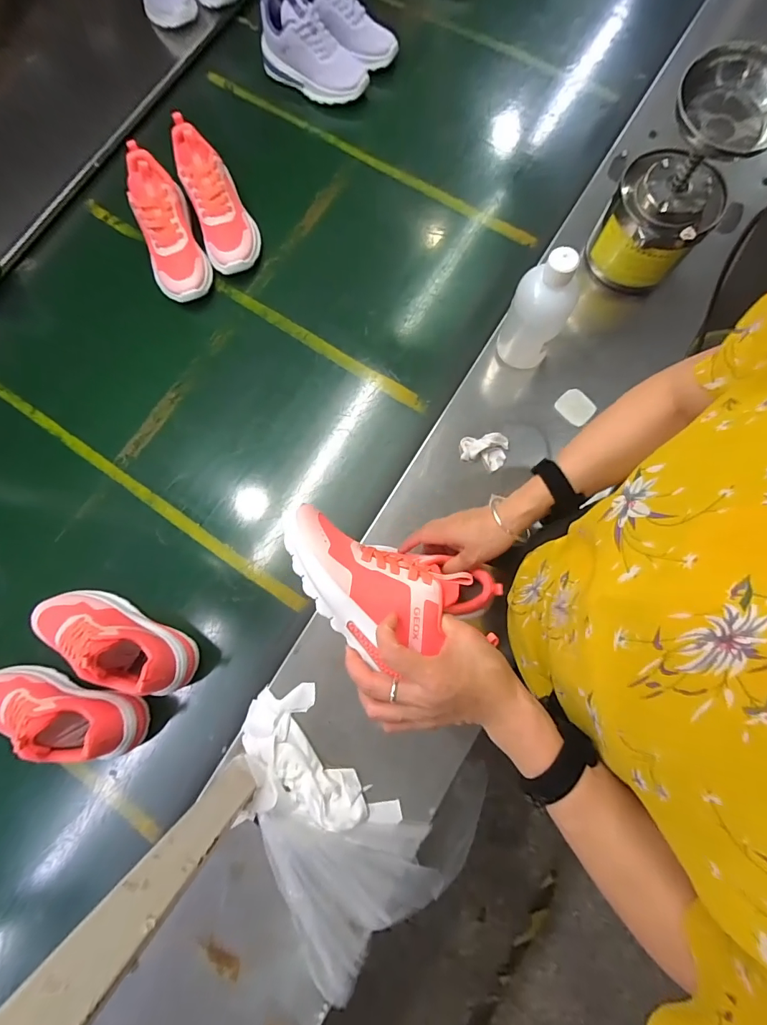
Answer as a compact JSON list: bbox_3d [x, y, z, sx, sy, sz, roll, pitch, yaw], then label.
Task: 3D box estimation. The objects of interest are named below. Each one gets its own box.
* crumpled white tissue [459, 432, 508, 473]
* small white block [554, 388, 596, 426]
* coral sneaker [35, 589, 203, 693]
[{"bbox_3d":[0.144,-0.092,0.606,0.067,0.026,0.049,20,84,5],"label":"crumpled white tissue"},{"bbox_3d":[0.286,-0.158,0.625,0.045,0.008,0.054,-42,82,-3],"label":"small white block"},{"bbox_3d":[-0.369,0.163,0.549,0.236,0.110,0.083,20,78,9],"label":"coral sneaker"}]

